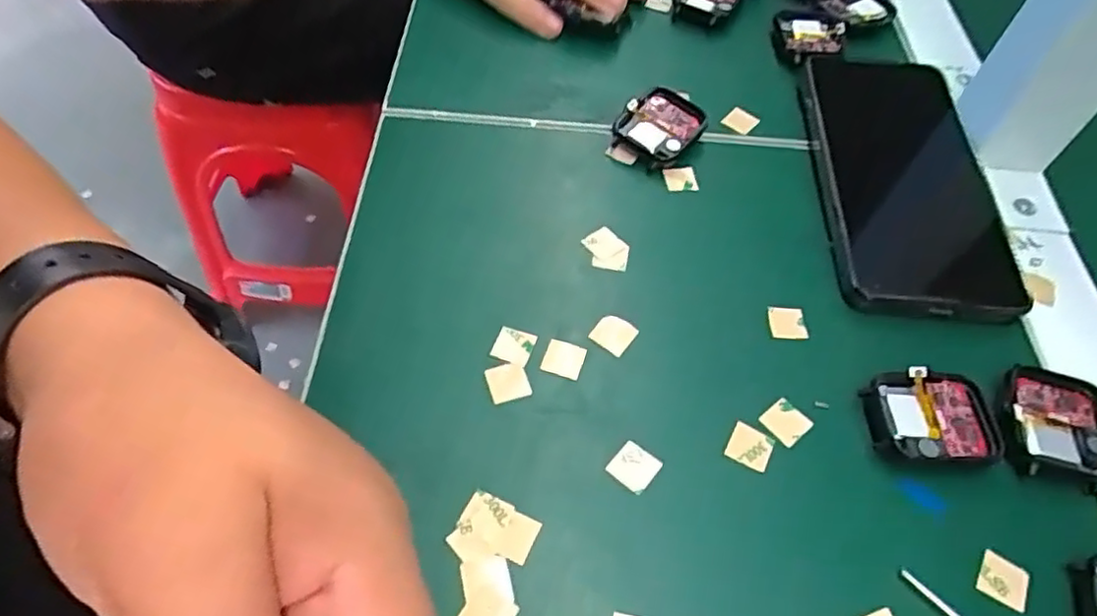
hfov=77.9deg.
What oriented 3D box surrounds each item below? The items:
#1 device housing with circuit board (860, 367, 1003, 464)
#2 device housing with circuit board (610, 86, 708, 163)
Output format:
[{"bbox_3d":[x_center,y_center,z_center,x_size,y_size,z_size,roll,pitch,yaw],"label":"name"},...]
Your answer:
[{"bbox_3d":[0.145,0.042,0.258,0.047,0.010,0.035,5,55,-2],"label":"device housing with circuit board"},{"bbox_3d":[0.057,-0.091,0.343,0.039,0.015,0.036,-37,66,-26],"label":"device housing with circuit board"}]

